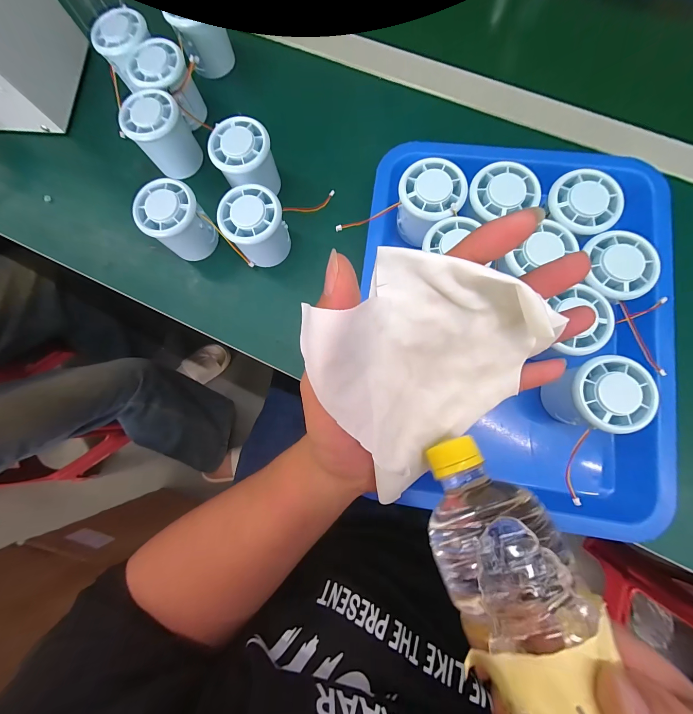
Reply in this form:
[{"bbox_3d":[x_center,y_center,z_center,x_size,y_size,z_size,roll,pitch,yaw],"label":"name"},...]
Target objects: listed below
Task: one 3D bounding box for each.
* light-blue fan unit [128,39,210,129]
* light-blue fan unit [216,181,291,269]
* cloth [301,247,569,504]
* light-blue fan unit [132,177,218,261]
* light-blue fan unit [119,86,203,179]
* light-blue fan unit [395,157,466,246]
[{"bbox_3d":[-0.187,-0.289,0.322,0.059,0.051,0.056,14,81,5],"label":"light-blue fan unit"},{"bbox_3d":[-0.086,-0.124,0.295,0.053,0.059,0.054,0,80,3],"label":"light-blue fan unit"},{"bbox_3d":[0.050,0.009,0.162,0.118,0.040,0.130,-32,119,-10],"label":"cloth"},{"bbox_3d":[-0.166,-0.134,0.303,0.054,0.060,0.054,0,80,3],"label":"light-blue fan unit"},{"bbox_3d":[-0.189,-0.231,0.318,0.052,0.060,0.055,0,80,3],"label":"light-blue fan unit"},{"bbox_3d":[0.075,-0.138,0.280,0.057,0.050,0.060,0,80,3],"label":"light-blue fan unit"}]

